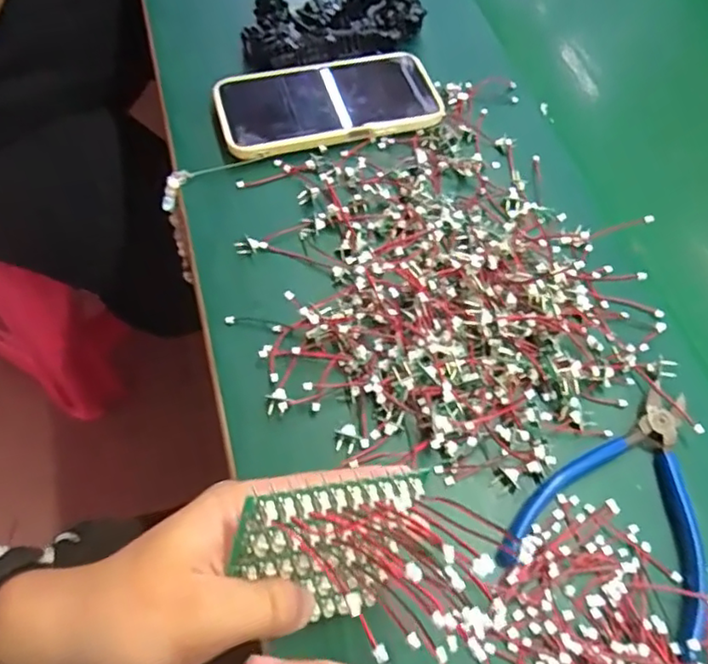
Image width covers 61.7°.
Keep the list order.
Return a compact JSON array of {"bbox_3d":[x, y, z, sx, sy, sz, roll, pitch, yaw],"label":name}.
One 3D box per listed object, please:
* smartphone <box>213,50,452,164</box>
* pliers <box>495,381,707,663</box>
[{"bbox_3d":[-0.020,-0.180,0.455,0.166,0.006,0.080,-13,64,-11],"label":"smartphone"},{"bbox_3d":[0.154,0.088,0.328,0.100,0.011,0.136,28,64,11],"label":"pliers"}]

